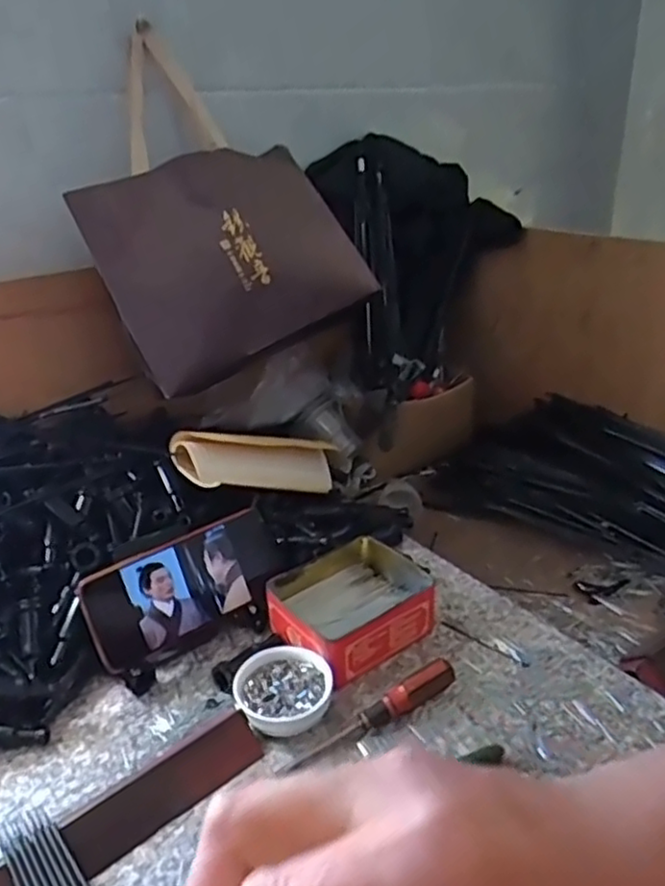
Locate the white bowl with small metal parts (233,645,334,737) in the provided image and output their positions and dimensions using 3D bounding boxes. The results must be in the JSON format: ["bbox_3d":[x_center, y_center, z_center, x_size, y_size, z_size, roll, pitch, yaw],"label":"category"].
[{"bbox_3d":[-0.036,0.187,0.509,0.070,0.023,0.069,-2,26,1],"label":"white bowl with small metal parts"}]

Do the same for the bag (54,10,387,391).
[{"bbox_3d":[-0.146,-0.270,0.723,0.280,0.369,0.063,-31,2,-24],"label":"bag"}]

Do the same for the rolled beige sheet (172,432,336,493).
[{"bbox_3d":[-0.072,0.019,0.747,0.058,0.053,0.225,20,8,38],"label":"rolled beige sheet"}]

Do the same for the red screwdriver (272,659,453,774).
[{"bbox_3d":[0.029,0.200,0.490,0.145,0.025,0.017,-17,30,-27],"label":"red screwdriver"}]

